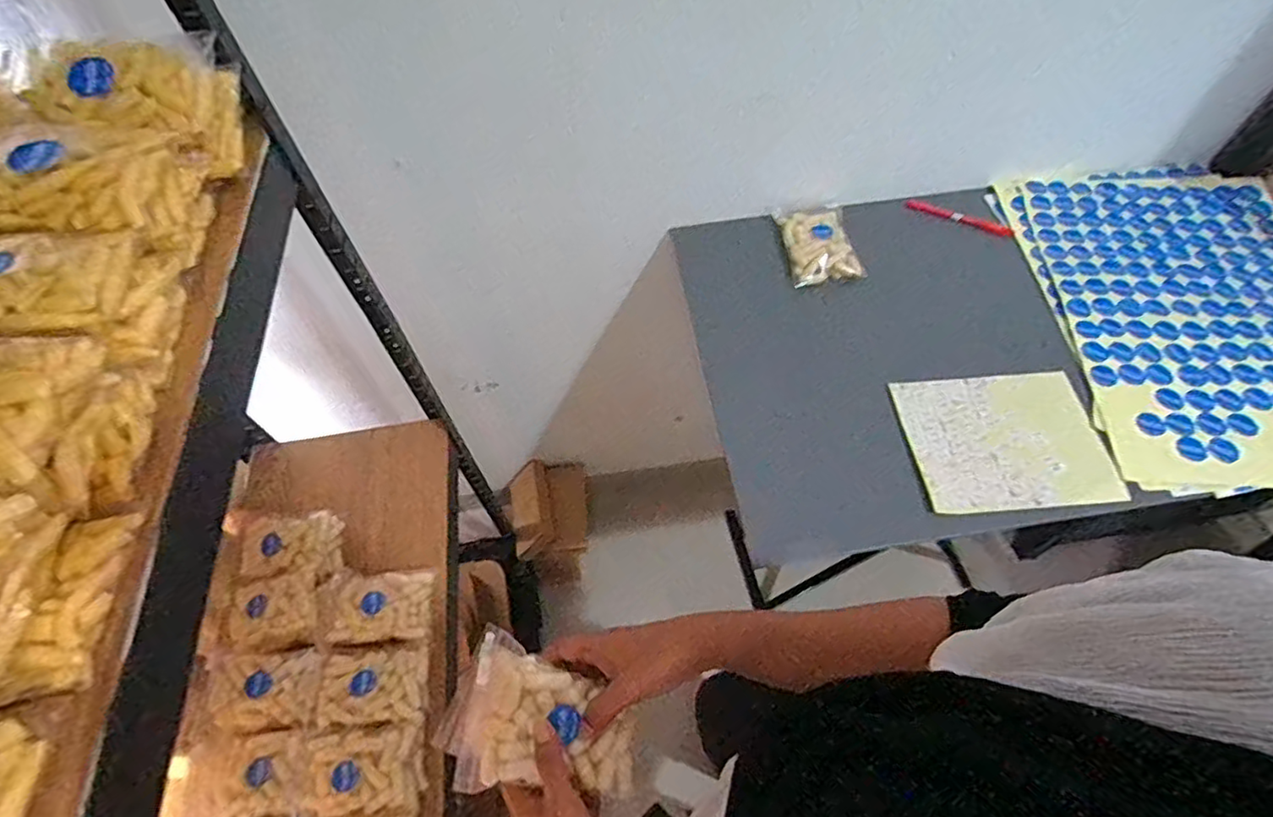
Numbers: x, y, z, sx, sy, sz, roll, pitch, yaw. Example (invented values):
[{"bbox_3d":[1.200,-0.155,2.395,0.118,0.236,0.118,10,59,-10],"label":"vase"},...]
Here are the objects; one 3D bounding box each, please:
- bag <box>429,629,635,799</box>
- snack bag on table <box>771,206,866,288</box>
[{"bbox_3d":[-0.076,0.253,0.476,0.157,0.041,0.102,22,61,15],"label":"bag"},{"bbox_3d":[0.248,-0.230,0.840,0.091,0.033,0.149,-8,58,-2],"label":"snack bag on table"}]

